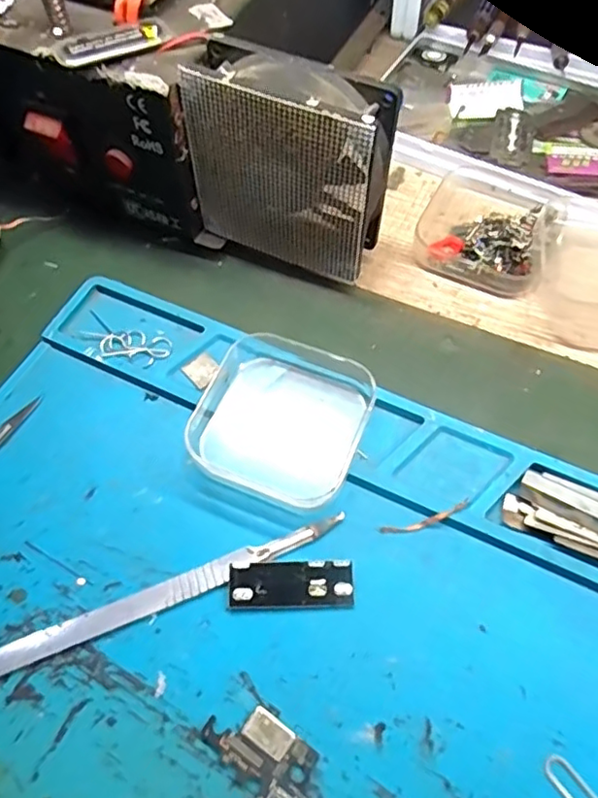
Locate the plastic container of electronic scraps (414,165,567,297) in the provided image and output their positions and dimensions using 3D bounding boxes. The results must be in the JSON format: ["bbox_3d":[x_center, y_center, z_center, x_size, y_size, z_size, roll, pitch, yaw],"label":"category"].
[{"bbox_3d":[0.092,-0.084,0.292,0.064,0.017,0.063,23,63,14],"label":"plastic container of electronic scraps"}]

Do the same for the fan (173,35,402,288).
[{"bbox_3d":[-0.003,-0.094,0.258,0.079,0.091,0.026,21,63,14],"label":"fan"}]

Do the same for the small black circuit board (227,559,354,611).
[{"bbox_3d":[-0.003,0.066,0.214,0.043,0.004,0.016,-3,60,1],"label":"small black circuit board"}]

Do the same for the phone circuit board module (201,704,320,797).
[{"bbox_3d":[-0.010,0.112,0.188,0.041,0.005,0.022,39,68,21],"label":"phone circuit board module"}]

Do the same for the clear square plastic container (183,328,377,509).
[{"bbox_3d":[-0.008,0.007,0.238,0.064,0.020,0.059,17,62,12],"label":"clear square plastic container"}]

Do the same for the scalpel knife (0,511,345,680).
[{"bbox_3d":[-0.046,0.067,0.215,0.130,0.004,0.009,-21,62,-10],"label":"scalpel knife"}]

